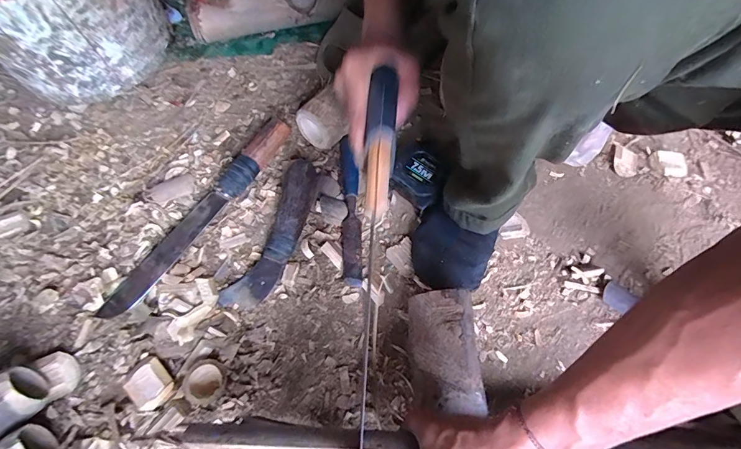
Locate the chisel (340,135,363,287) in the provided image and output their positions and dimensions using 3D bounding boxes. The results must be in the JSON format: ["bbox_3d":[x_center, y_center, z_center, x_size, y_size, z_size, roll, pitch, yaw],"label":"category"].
[{"bbox_3d":[-0.028,-0.027,0.529,0.026,0.018,0.231,-3,61,-1],"label":"chisel"}]

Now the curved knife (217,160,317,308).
[{"bbox_3d":[-0.123,0.012,0.504,0.056,0.025,0.207,20,77,12],"label":"curved knife"}]

